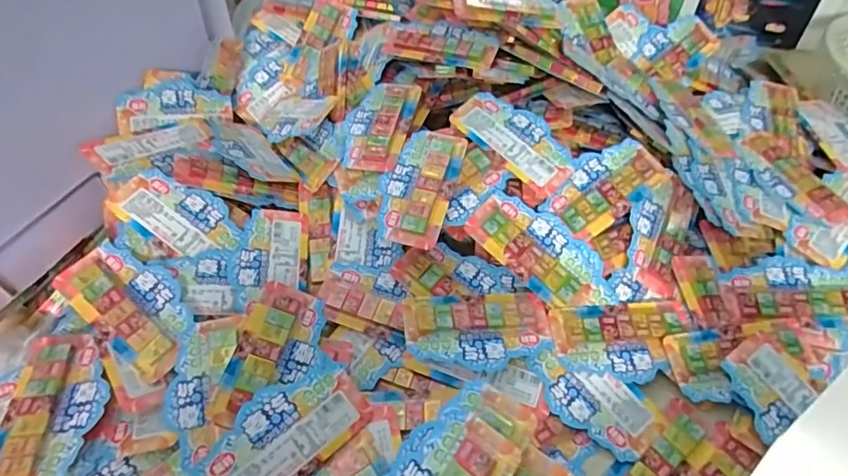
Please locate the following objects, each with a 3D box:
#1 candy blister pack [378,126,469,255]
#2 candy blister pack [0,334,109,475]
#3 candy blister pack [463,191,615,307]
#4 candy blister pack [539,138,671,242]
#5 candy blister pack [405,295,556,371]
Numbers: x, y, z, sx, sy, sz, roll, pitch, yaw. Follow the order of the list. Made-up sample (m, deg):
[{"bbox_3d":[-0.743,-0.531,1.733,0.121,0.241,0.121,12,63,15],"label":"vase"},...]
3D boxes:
[{"bbox_3d":[-0.004,-0.060,0.564,0.073,0.016,0.144,12,63,12],"label":"candy blister pack"},{"bbox_3d":[-0.315,0.144,0.446,0.074,0.014,0.144,0,48,-13],"label":"candy blister pack"},{"bbox_3d":[0.127,0.017,0.555,0.165,0.021,0.077,35,62,4],"label":"candy blister pack"},{"bbox_3d":[0.199,-0.058,0.580,0.138,0.012,0.075,-37,72,-12],"label":"candy blister pack"},{"bbox_3d":[0.055,0.087,0.509,0.142,0.015,0.076,-6,51,-6],"label":"candy blister pack"}]

